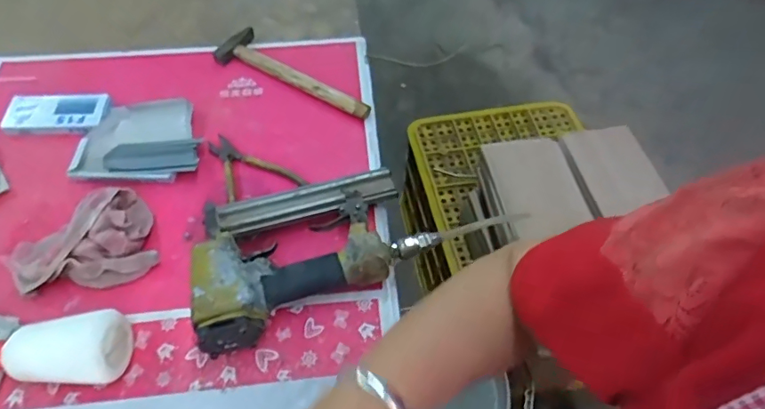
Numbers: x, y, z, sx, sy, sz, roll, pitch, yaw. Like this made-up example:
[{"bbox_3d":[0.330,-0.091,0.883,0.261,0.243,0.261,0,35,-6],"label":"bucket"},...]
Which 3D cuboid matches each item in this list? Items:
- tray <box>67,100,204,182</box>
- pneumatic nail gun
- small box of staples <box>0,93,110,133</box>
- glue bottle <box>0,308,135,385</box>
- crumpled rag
[{"bbox_3d":[-0.301,-0.081,0.635,0.148,0.025,0.115,1,55,-1],"label":"tray"},{"bbox_3d":[-0.069,0.044,0.529,0.247,0.062,0.169,-16,57,-12],"label":"pneumatic nail gun"},{"bbox_3d":[-0.423,-0.121,0.656,0.124,0.016,0.056,0,55,-1],"label":"small box of staples"},{"bbox_3d":[-0.319,0.134,0.474,0.159,0.052,0.053,0,55,-1],"label":"glue bottle"},{"bbox_3d":[-0.320,0.046,0.545,0.138,0.032,0.105,-28,60,-19],"label":"crumpled rag"}]

